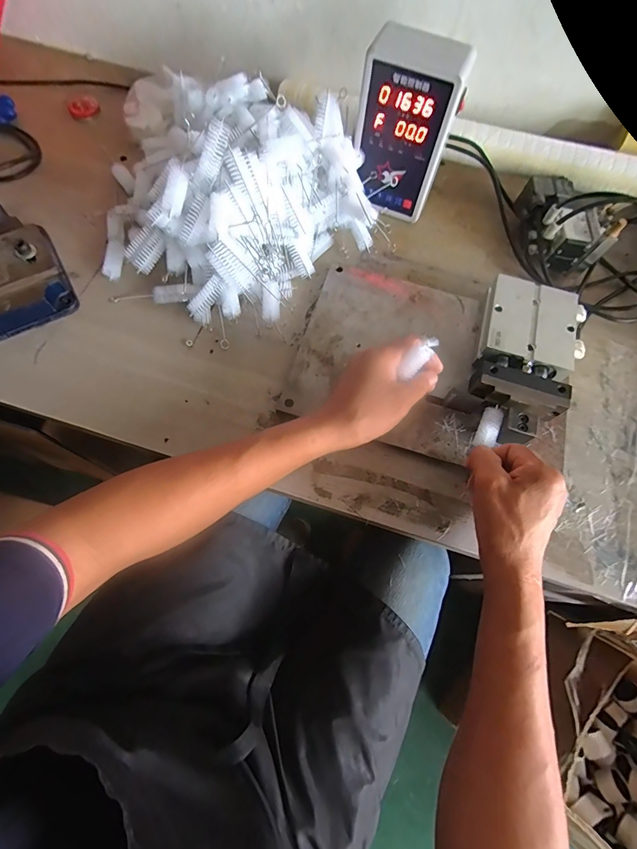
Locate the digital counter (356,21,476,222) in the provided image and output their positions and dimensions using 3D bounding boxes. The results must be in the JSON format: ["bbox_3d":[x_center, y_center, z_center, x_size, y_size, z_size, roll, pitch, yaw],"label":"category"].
[{"bbox_3d":[0.102,-0.347,0.476,0.107,0.184,0.060,9,66,1],"label":"digital counter"}]

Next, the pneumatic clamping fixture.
[{"bbox_3d":[0.228,-0.070,0.443,0.115,0.054,0.208,24,69,6],"label":"pneumatic clamping fixture"}]

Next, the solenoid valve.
[{"bbox_3d":[0.315,-0.266,0.507,0.071,0.084,0.127,-7,67,-6],"label":"solenoid valve"}]

